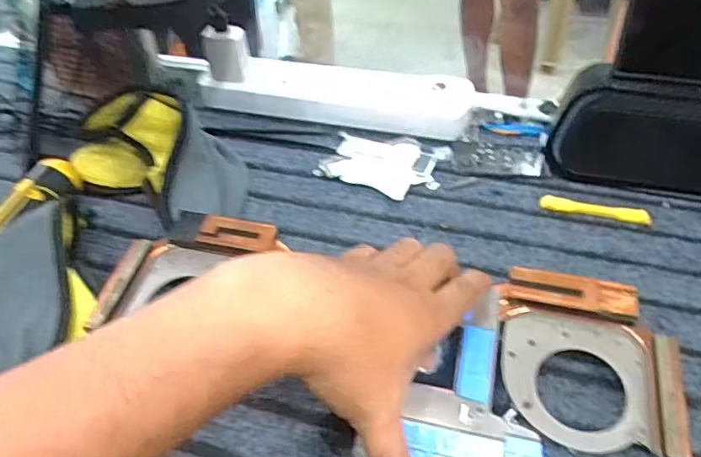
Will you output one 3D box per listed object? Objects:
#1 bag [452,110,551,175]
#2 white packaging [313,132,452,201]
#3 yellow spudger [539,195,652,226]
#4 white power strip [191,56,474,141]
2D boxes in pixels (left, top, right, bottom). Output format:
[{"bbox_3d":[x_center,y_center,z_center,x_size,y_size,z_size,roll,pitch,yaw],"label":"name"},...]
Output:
[{"bbox_3d":[0.137,-0.078,0.511,0.079,0.011,0.083,7,47,10],"label":"bag"},{"bbox_3d":[0.031,-0.060,0.496,0.098,0.013,0.072,19,51,21],"label":"white packaging"},{"bbox_3d":[0.192,-0.015,0.445,0.081,0.007,0.012,10,48,13],"label":"yellow spudger"},{"bbox_3d":[-0.017,-0.128,0.551,0.266,0.032,0.063,8,48,12],"label":"white power strip"}]

